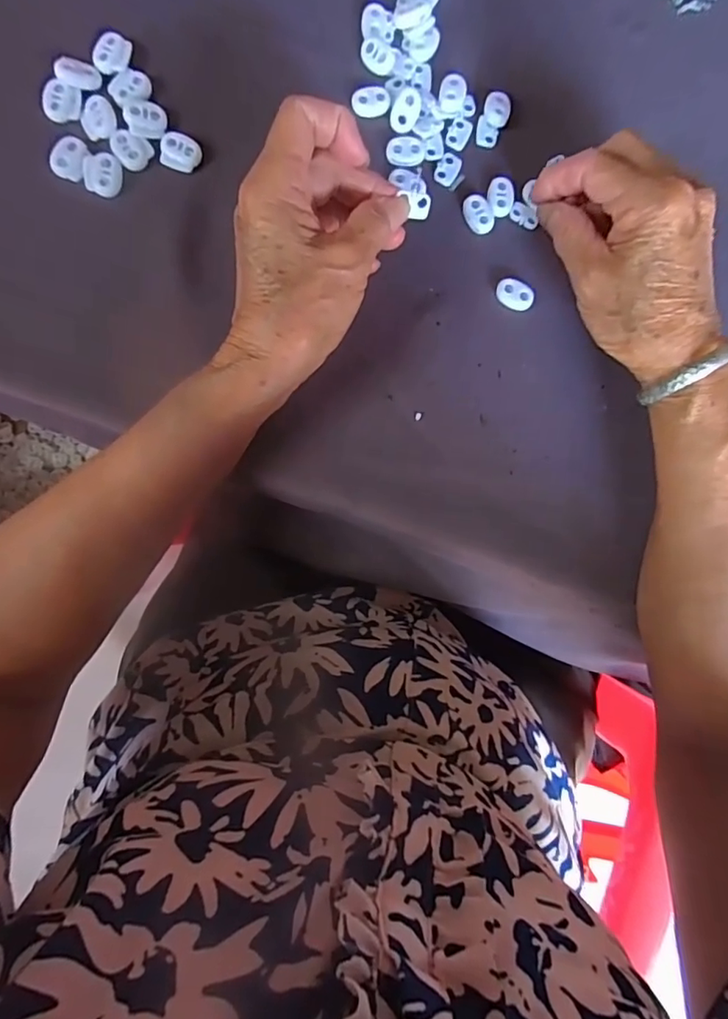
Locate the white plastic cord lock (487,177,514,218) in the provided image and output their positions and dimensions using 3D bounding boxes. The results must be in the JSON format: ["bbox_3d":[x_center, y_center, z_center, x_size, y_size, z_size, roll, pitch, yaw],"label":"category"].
[{"bbox_3d":[0.081,-0.185,0.315,0.015,0.004,0.023,8,88,-5],"label":"white plastic cord lock"}]

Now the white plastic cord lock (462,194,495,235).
[{"bbox_3d":[0.068,-0.175,0.314,0.016,0.004,0.023,-32,92,-6],"label":"white plastic cord lock"}]

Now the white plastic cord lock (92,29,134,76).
[{"bbox_3d":[-0.139,-0.252,0.292,0.017,0.004,0.022,18,87,-5],"label":"white plastic cord lock"}]

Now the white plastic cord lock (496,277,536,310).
[{"bbox_3d":[0.090,-0.127,0.313,0.023,0.005,0.016,15,87,-5],"label":"white plastic cord lock"}]

